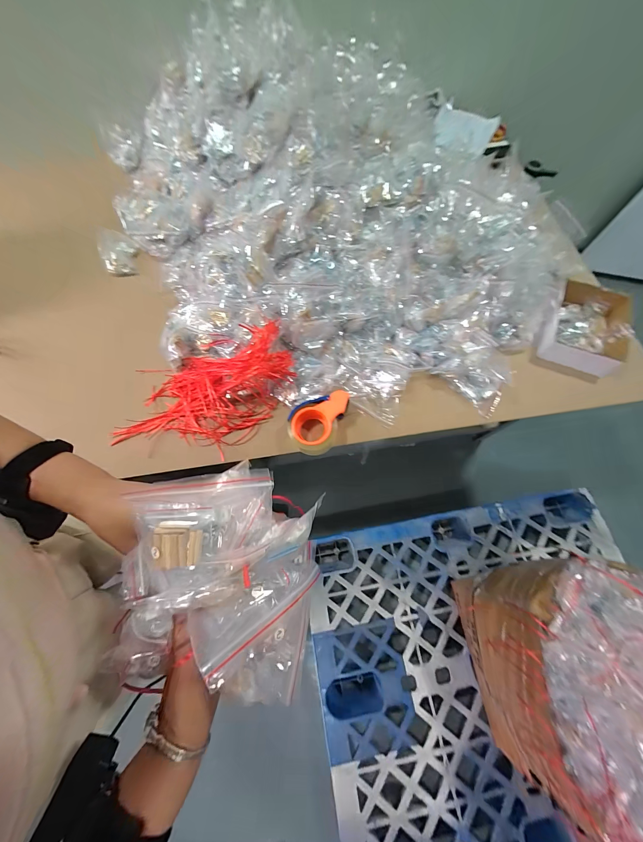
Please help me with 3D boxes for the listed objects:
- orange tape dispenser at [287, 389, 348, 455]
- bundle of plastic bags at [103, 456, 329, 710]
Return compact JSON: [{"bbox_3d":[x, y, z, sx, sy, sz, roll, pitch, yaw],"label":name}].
[{"bbox_3d":[0.001,0.002,0.612,0.147,0.080,0.101,-34,72,-11],"label":"orange tape dispenser"},{"bbox_3d":[-0.086,0.146,0.249,0.152,0.077,0.165,-9,70,-2],"label":"bundle of plastic bags"}]

